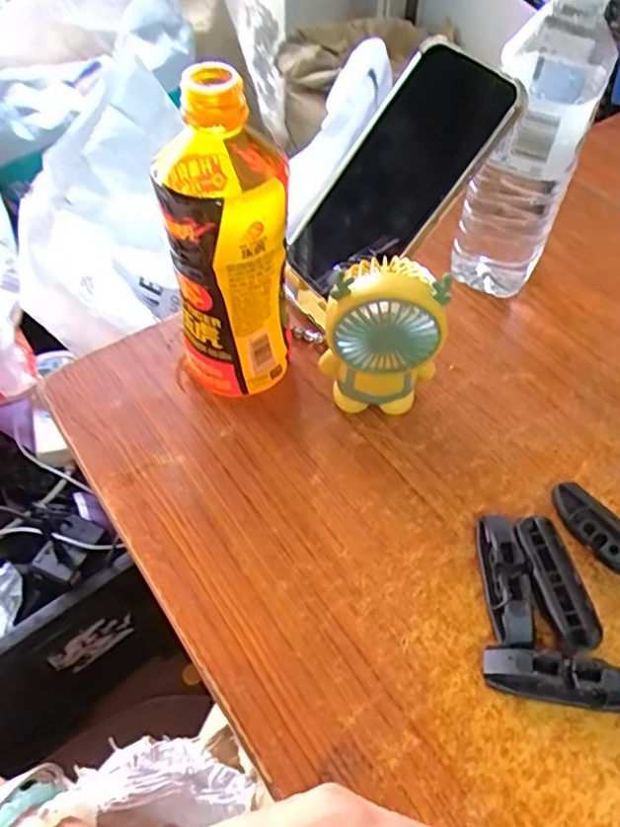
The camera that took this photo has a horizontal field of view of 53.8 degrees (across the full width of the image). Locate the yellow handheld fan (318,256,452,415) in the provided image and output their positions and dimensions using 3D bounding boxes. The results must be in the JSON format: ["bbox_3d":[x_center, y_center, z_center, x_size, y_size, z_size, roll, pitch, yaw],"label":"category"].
[{"bbox_3d":[0.043,-0.042,0.369,0.065,0.110,0.034,1,52,0],"label":"yellow handheld fan"}]

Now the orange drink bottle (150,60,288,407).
[{"bbox_3d":[-0.048,-0.096,0.360,0.065,0.186,0.079,-7,53,-6],"label":"orange drink bottle"}]

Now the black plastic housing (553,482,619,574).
[{"bbox_3d":[0.163,0.070,0.339,0.020,0.023,0.070,-30,58,-22],"label":"black plastic housing"}]

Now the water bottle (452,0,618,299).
[{"bbox_3d":[0.140,-0.165,0.397,0.061,0.214,0.052,17,54,12],"label":"water bottle"}]

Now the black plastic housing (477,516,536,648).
[{"bbox_3d":[0.103,0.088,0.327,0.019,0.020,0.071,-2,52,-2],"label":"black plastic housing"}]

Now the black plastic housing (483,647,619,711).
[{"bbox_3d":[0.122,0.128,0.296,0.074,0.019,0.020,10,53,7],"label":"black plastic housing"}]

